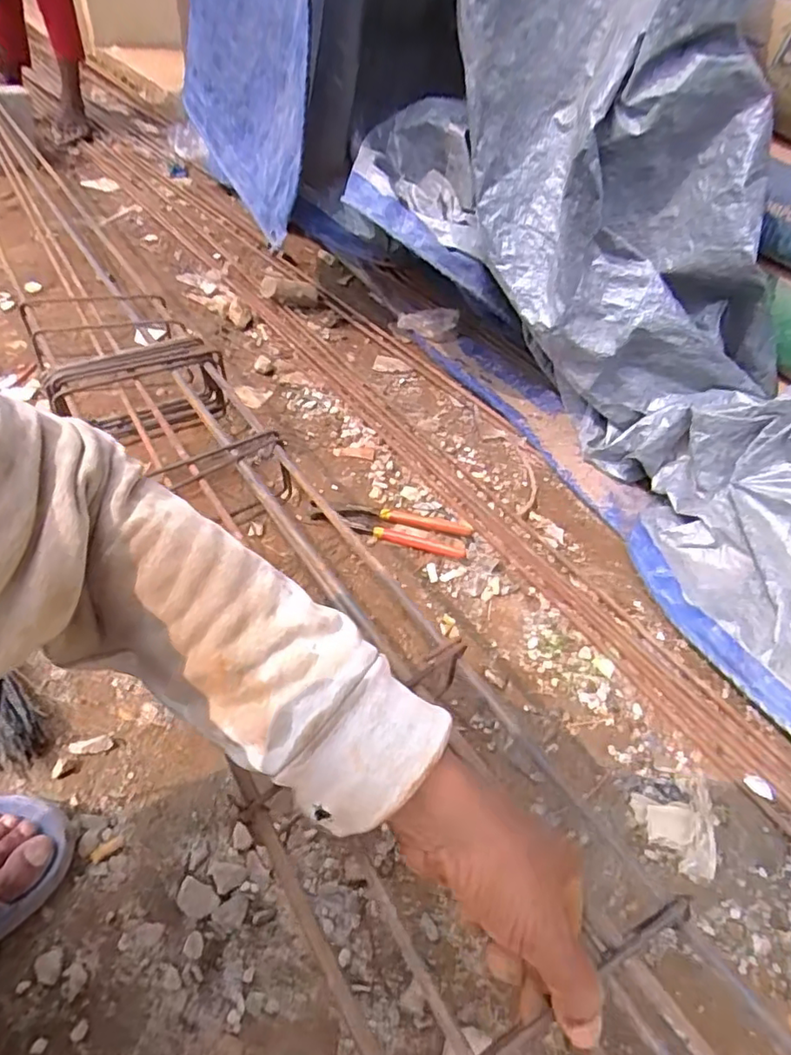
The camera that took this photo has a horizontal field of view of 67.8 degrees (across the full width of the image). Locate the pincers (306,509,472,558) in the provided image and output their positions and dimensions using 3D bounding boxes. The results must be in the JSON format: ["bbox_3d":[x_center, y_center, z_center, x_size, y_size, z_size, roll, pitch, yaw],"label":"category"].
[{"bbox_3d":[-0.007,-0.003,0.791,0.212,0.015,0.060,13,45,8],"label":"pincers"}]

